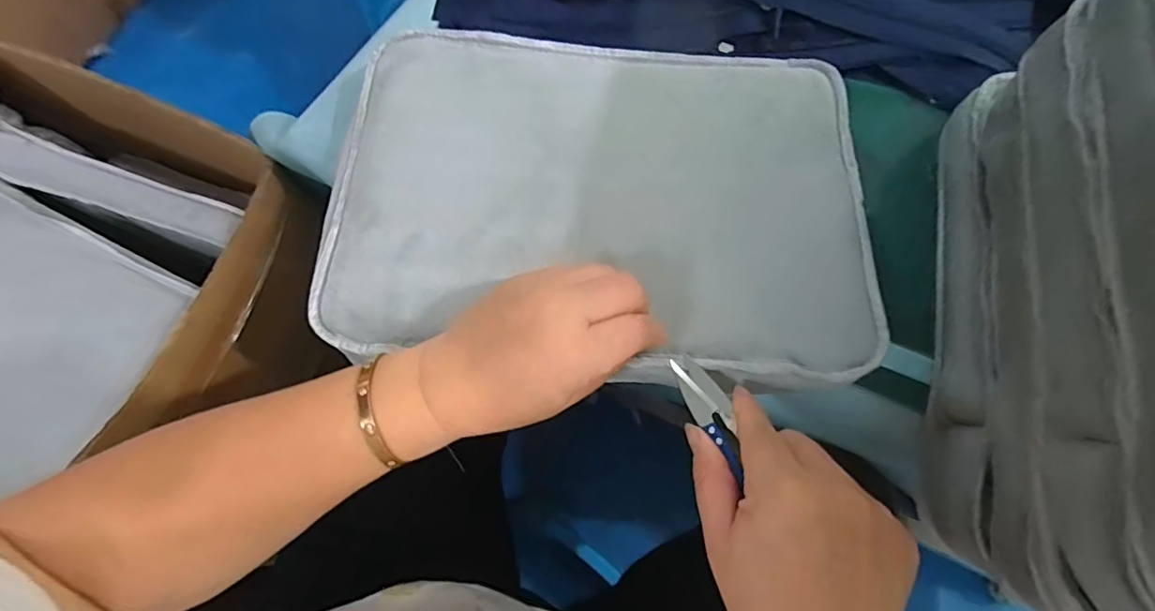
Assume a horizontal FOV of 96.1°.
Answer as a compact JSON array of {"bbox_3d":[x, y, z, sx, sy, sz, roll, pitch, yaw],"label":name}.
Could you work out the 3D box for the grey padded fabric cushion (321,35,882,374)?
[{"bbox_3d":[0.012,-0.080,0.358,0.354,0.018,0.250,4,68,2],"label":"grey padded fabric cushion"}]

